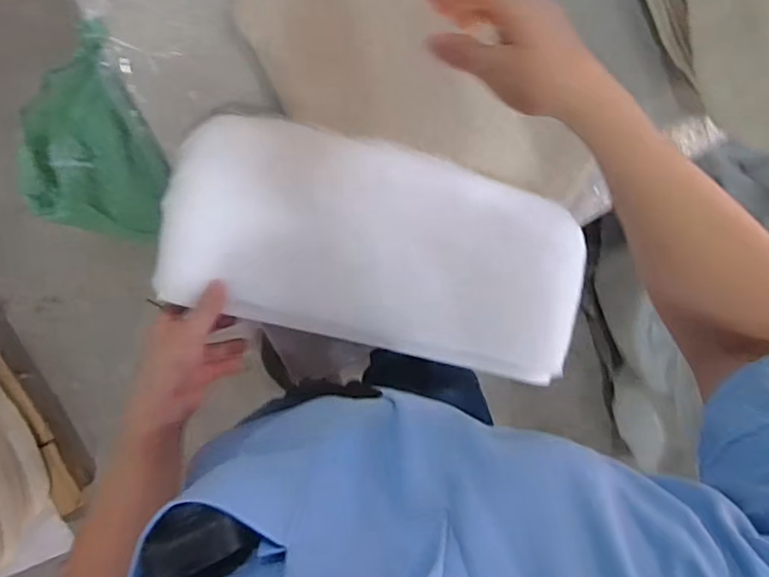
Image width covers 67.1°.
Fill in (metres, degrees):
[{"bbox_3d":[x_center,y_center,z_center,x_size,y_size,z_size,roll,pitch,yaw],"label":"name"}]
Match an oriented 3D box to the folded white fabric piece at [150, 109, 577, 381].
[{"bbox_3d":[0.004,-0.044,0.647,0.457,0.040,0.217,15,87,-13],"label":"folded white fabric piece"}]

